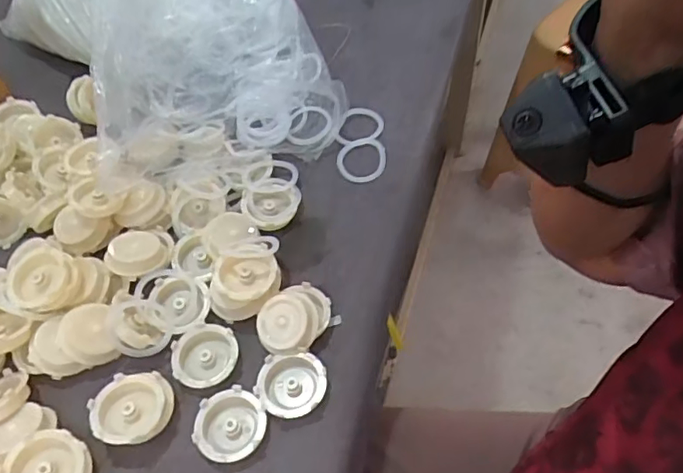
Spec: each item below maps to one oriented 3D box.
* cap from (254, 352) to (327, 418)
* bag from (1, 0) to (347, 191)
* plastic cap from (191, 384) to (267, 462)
[{"bbox_3d":[-0.043,0.129,0.482,0.058,0.017,0.055,-2,56,3],"label":"cap"},{"bbox_3d":[-0.201,-0.253,0.671,0.309,0.144,0.404,-28,59,-14],"label":"bag"},{"bbox_3d":[-0.094,0.158,0.464,0.058,0.015,0.059,-2,56,3],"label":"plastic cap"}]

